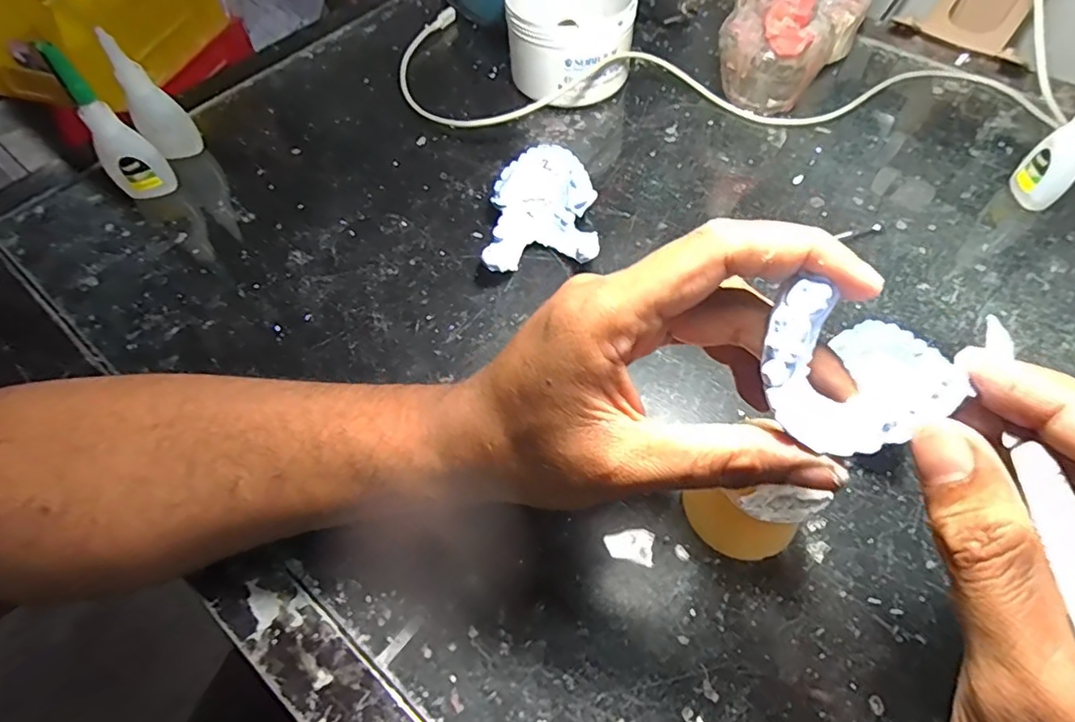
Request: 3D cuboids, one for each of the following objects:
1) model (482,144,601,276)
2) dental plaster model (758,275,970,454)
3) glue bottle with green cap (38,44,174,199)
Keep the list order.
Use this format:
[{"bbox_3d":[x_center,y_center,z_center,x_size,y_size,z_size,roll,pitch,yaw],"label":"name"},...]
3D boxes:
[{"bbox_3d":[0.003,-0.094,0.356,0.065,0.024,0.097,-1,59,2],"label":"model"},{"bbox_3d":[0.090,0.002,0.171,0.042,0.019,0.051,-40,80,10],"label":"dental plaster model"},{"bbox_3d":[-0.277,-0.151,0.362,0.034,0.104,0.041,-37,64,-18],"label":"glue bottle with green cap"}]

